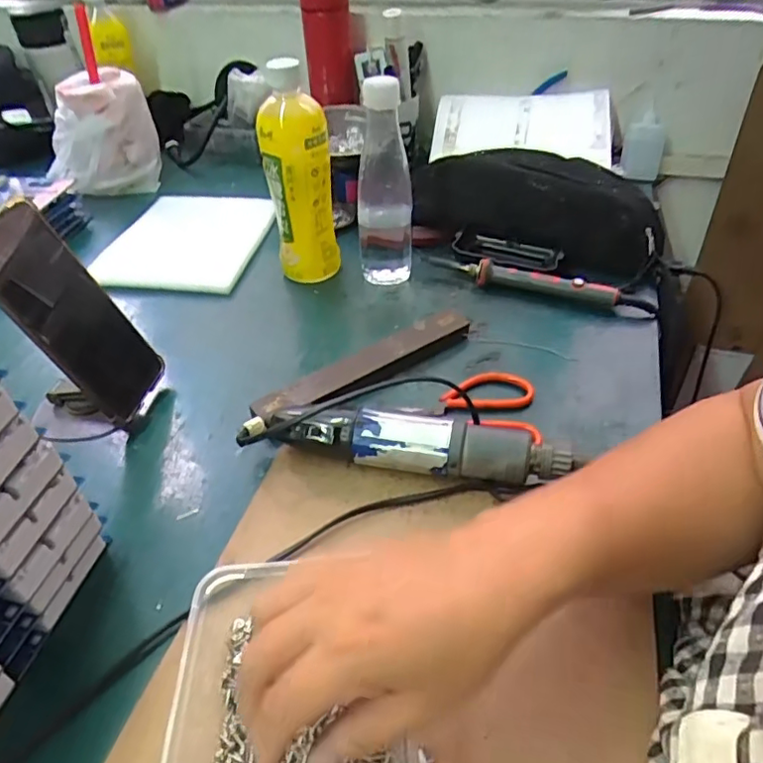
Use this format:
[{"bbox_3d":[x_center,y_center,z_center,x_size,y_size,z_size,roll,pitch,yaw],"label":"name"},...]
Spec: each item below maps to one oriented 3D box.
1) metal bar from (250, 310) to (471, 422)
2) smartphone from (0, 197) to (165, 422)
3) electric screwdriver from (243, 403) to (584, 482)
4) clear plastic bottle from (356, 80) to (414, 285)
[{"bbox_3d":[-0.013,-0.014,0.504,0.203,0.020,0.035,-24,46,-23],"label":"metal bar"},{"bbox_3d":[-0.230,-0.048,0.435,0.009,0.166,0.075,-7,40,29],"label":"smartphone"},{"bbox_3d":[0.016,0.048,0.416,0.236,0.041,0.041,7,42,11],"label":"electric screwdriver"},{"bbox_3d":[0.004,-0.191,0.570,0.055,0.197,0.060,0,42,3],"label":"clear plastic bottle"}]

